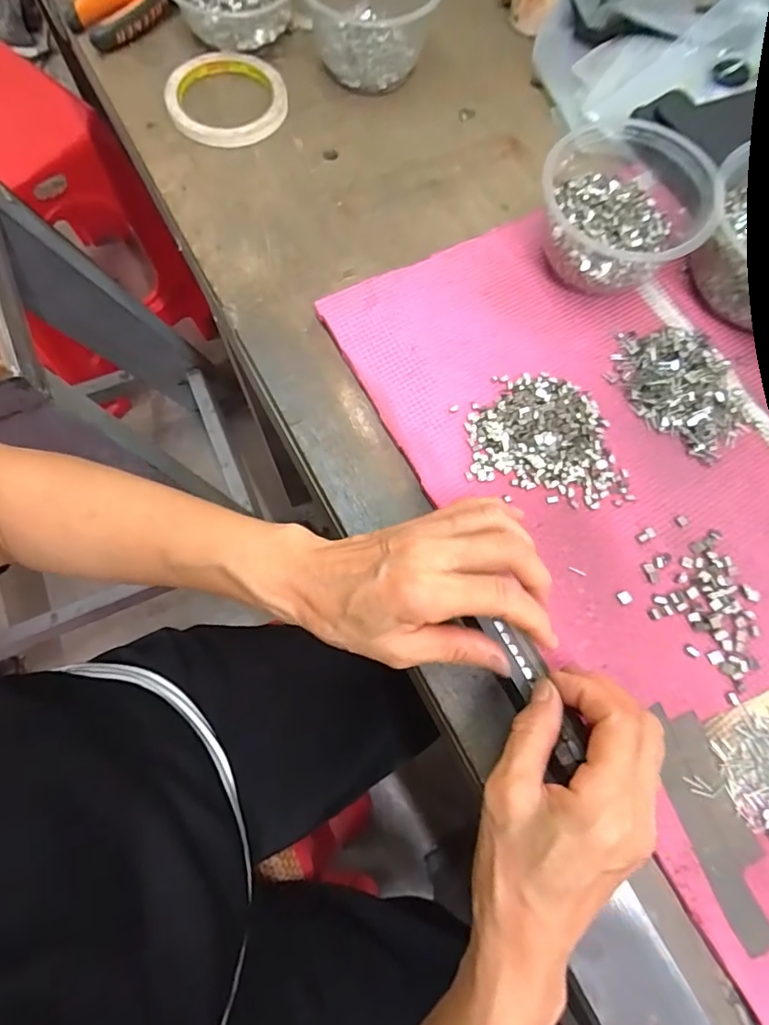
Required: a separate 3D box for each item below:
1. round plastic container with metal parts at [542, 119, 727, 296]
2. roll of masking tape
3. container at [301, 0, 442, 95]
[{"bbox_3d":[0.167,-0.214,0.371,0.111,0.069,0.103,1,73,-3],"label":"round plastic container with metal parts"},{"bbox_3d":[-0.132,-0.348,0.439,0.096,0.016,0.095,0,73,0],"label":"roll of masking tape"},{"bbox_3d":[-0.009,-0.425,0.440,0.110,0.064,0.110,1,73,-3],"label":"container"}]

